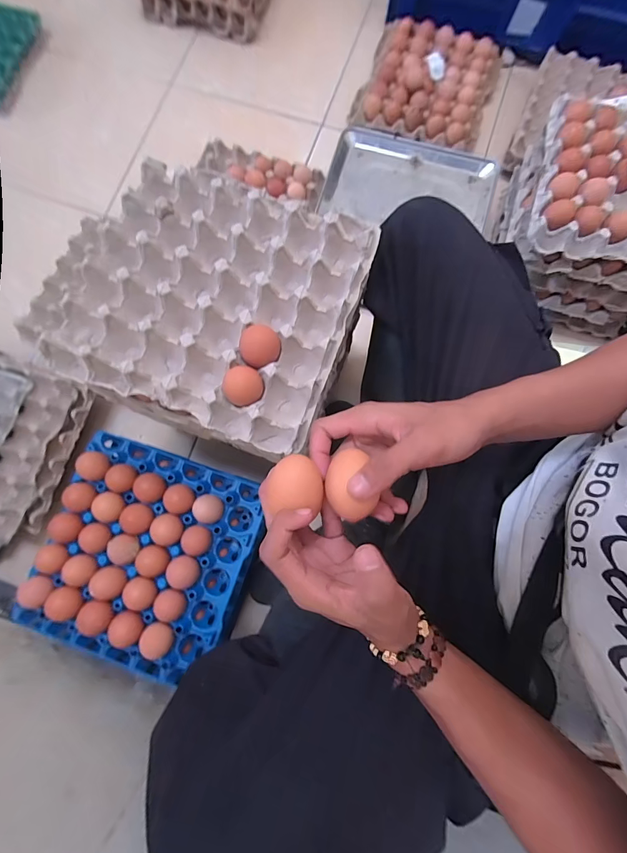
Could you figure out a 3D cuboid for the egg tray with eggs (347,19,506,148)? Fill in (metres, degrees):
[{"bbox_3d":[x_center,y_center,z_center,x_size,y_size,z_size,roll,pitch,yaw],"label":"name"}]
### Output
[{"bbox_3d":[0.268,-0.810,0.851,0.301,0.064,0.297,20,80,4],"label":"egg tray with eggs"}]

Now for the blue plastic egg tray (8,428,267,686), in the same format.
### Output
[{"bbox_3d":[-0.263,0.181,0.524,0.336,0.067,0.293,18,80,3],"label":"blue plastic egg tray"}]

